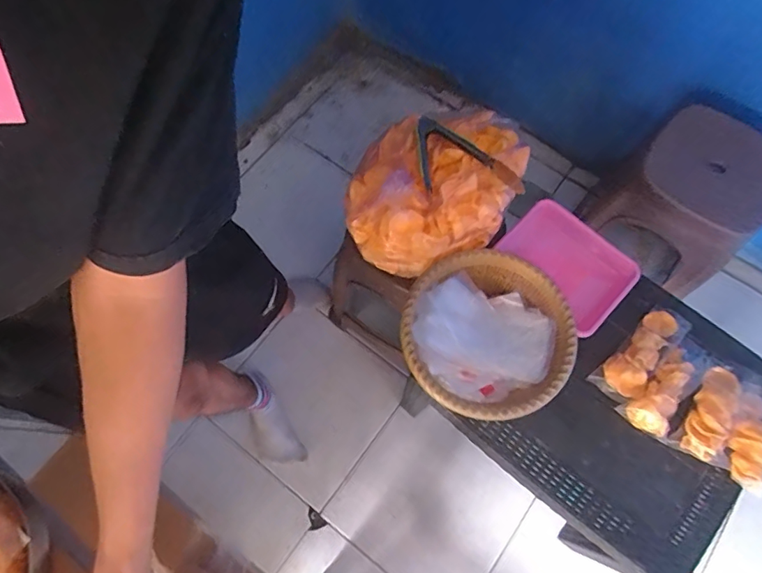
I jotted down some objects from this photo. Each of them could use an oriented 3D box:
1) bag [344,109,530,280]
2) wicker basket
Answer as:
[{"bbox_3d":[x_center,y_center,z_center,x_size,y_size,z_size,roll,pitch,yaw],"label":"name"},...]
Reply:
[{"bbox_3d":[0.088,-0.173,0.859,0.291,0.174,0.254,-3,70,-1],"label":"bag"},{"bbox_3d":[0.171,0.085,0.836,0.266,0.092,0.261,0,70,0],"label":"wicker basket"}]

